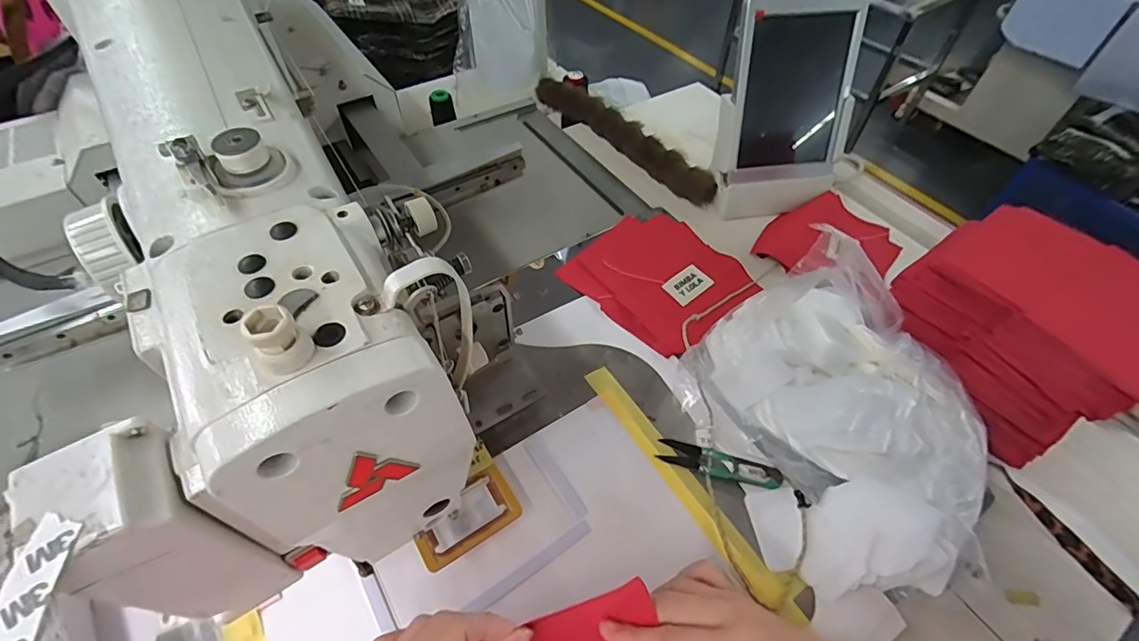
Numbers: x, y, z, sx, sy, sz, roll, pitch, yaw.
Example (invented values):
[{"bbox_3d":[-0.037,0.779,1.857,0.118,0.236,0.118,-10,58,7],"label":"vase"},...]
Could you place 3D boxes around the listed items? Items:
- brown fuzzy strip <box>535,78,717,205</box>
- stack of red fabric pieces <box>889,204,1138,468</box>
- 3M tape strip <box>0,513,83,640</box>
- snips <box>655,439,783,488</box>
[{"bbox_3d":[0.067,-0.289,0.754,0.043,0.034,0.392,-30,59,-23],"label":"brown fuzzy strip"},{"bbox_3d":[0.421,-0.001,0.469,0.151,0.114,0.181,-26,57,-20],"label":"stack of red fabric pieces"},{"bbox_3d":[-0.176,0.094,0.161,0.014,0.006,0.056,1,69,-1],"label":"3M tape strip"},{"bbox_3d":[0.131,0.124,0.439,0.102,0.012,0.023,13,53,8],"label":"snips"}]

